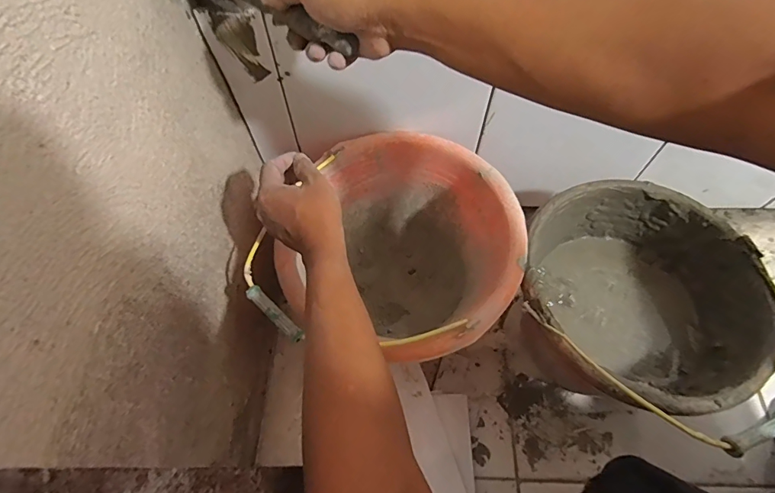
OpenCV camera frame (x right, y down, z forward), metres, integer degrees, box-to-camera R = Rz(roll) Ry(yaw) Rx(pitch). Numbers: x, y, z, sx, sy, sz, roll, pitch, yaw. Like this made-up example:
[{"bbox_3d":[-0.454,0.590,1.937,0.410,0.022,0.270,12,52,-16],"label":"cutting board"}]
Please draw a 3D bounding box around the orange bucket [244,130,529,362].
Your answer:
[{"bbox_3d":[0.019,0.034,0.574,0.267,0.207,0.293,-1,63,2],"label":"orange bucket"}]

